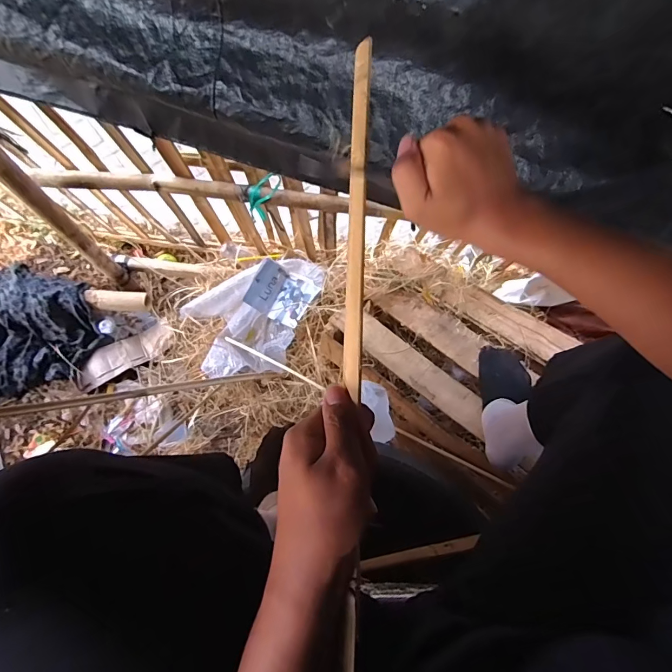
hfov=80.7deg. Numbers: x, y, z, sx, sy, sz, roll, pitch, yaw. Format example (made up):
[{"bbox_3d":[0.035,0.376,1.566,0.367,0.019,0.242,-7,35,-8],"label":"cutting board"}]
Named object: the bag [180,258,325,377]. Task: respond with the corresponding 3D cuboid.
[{"bbox_3d":[-0.211,-0.052,1.126,0.400,0.081,0.297,-18,77,-5],"label":"bag"}]

